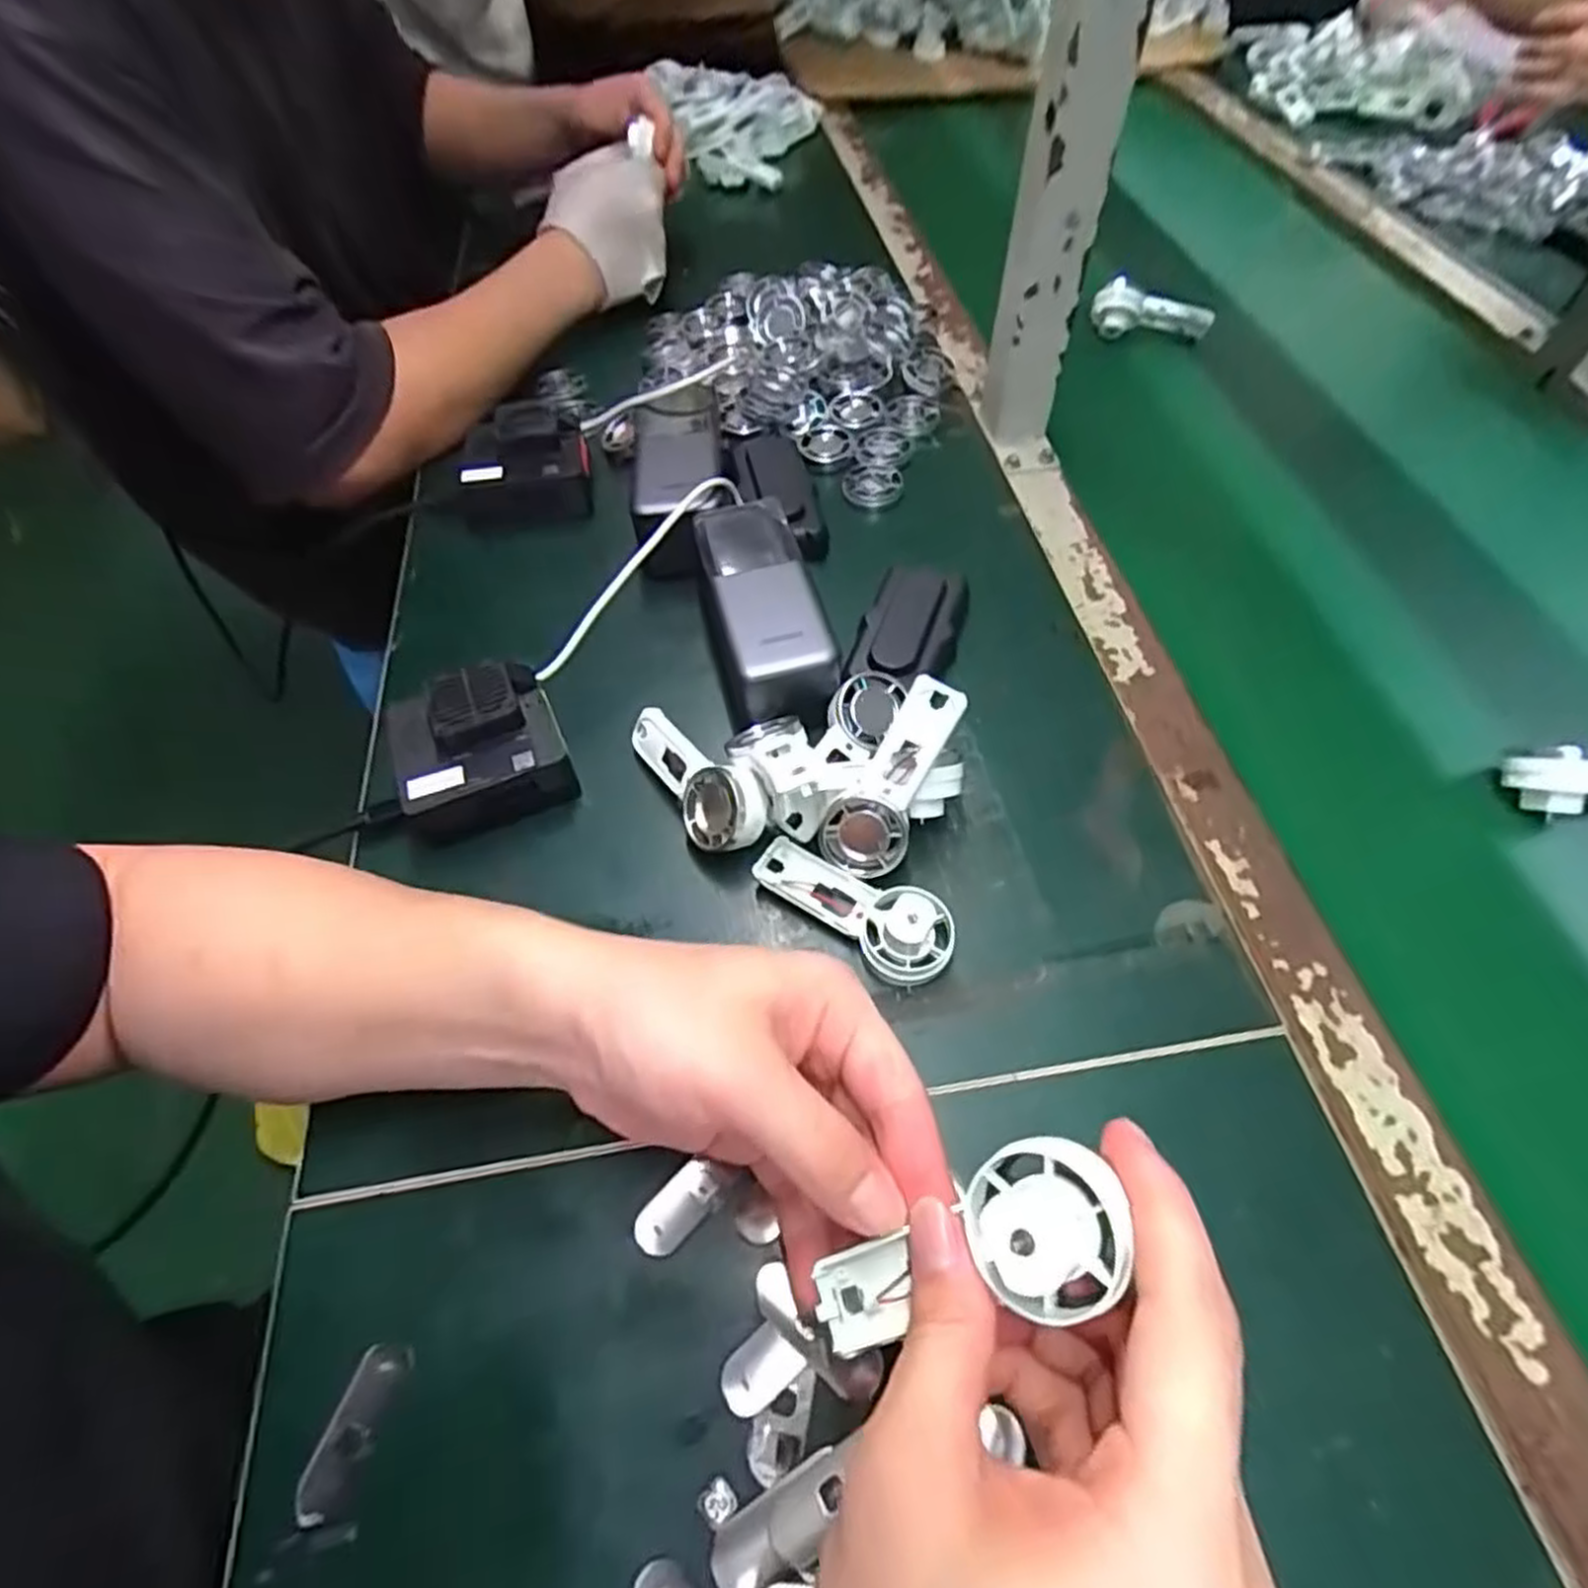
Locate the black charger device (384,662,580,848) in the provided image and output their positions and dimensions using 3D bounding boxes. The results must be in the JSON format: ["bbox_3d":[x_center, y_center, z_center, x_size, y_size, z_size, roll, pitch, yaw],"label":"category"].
[{"bbox_3d":[-0.158,-0.023,0.397,0.079,0.049,0.068,-21,58,-11],"label":"black charger device"}]

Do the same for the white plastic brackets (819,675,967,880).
[{"bbox_3d":[0.045,-0.007,0.356,0.036,0.094,0.023,25,20,-2],"label":"white plastic brackets"}]

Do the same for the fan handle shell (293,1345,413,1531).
[{"bbox_3d":[-0.149,0.214,0.266,0.016,0.004,0.049,15,58,12],"label":"fan handle shell"}]

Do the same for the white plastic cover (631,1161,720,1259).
[{"bbox_3d":[-0.044,0.156,0.296,0.017,0.005,0.034,38,65,24],"label":"white plastic cover"}]

